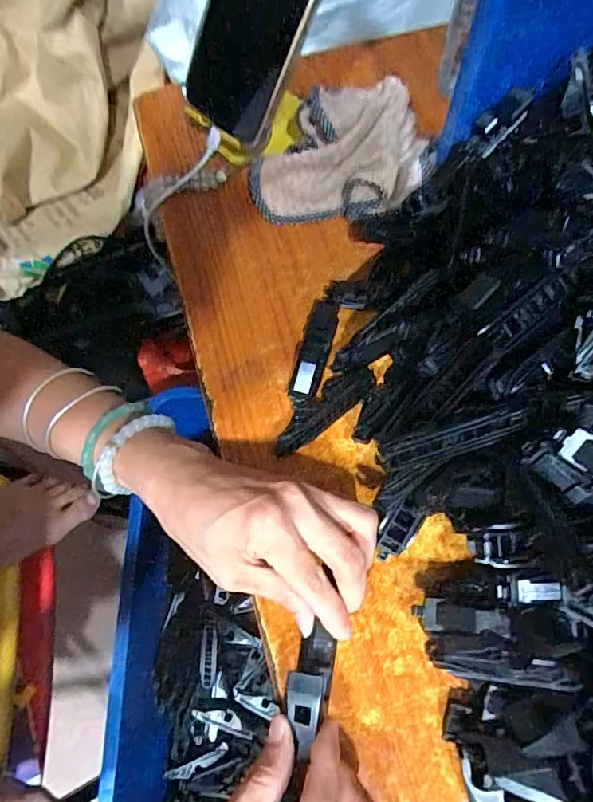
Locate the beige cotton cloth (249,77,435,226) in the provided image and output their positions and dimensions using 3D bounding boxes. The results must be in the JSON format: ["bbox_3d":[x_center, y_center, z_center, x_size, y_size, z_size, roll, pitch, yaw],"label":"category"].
[{"bbox_3d":[0.044,-0.184,0.365,0.101,0.055,0.138,42,75,17],"label":"beige cotton cloth"}]

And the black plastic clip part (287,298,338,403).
[{"bbox_3d":[0.012,-0.035,0.324,0.019,0.016,0.077,13,69,7],"label":"black plastic clip part"}]

